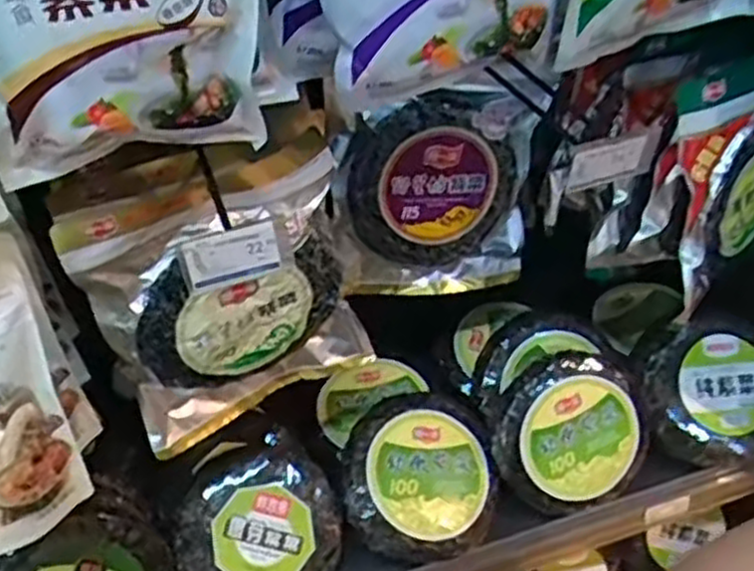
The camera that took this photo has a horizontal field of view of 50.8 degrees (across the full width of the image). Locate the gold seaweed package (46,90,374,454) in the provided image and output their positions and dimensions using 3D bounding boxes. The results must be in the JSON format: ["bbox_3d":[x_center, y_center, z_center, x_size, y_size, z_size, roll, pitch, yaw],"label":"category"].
[{"bbox_3d":[-0.146,0.003,0.812,0.267,0.310,0.075,-28,44,-19],"label":"gold seaweed package"}]

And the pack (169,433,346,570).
[{"bbox_3d":[-0.152,0.306,1.006,0.208,0.033,0.203,2,70,-7],"label":"pack"}]

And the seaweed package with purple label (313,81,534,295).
[{"bbox_3d":[0.066,-0.101,0.997,0.265,0.292,0.044,-18,37,-7],"label":"seaweed package with purple label"}]

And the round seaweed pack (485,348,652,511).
[{"bbox_3d":[0.264,0.195,1.064,0.207,0.043,0.207,-1,93,-13],"label":"round seaweed pack"}]

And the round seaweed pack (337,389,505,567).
[{"bbox_3d":[0.052,0.247,1.037,0.215,0.040,0.215,9,63,-18],"label":"round seaweed pack"}]

